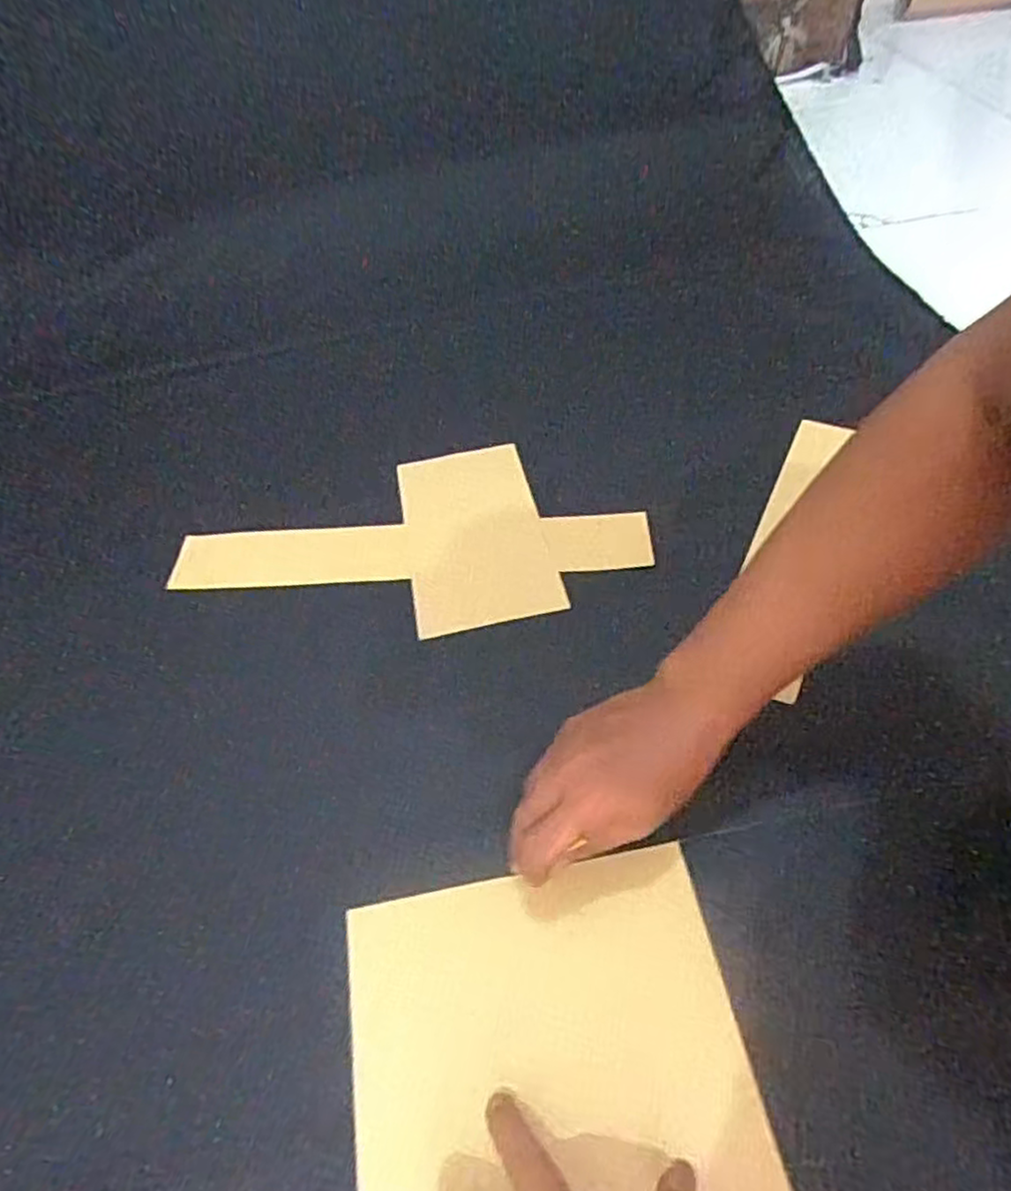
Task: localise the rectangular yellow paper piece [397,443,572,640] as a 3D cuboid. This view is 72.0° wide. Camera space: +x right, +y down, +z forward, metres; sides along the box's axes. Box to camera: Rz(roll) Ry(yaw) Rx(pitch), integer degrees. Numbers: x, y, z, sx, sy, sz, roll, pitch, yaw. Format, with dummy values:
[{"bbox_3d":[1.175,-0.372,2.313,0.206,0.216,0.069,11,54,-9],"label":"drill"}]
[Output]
[{"bbox_3d":[-0.029,-0.059,0.632,0.123,0.009,0.198,-11,56,-5],"label":"rectangular yellow paper piece"}]

